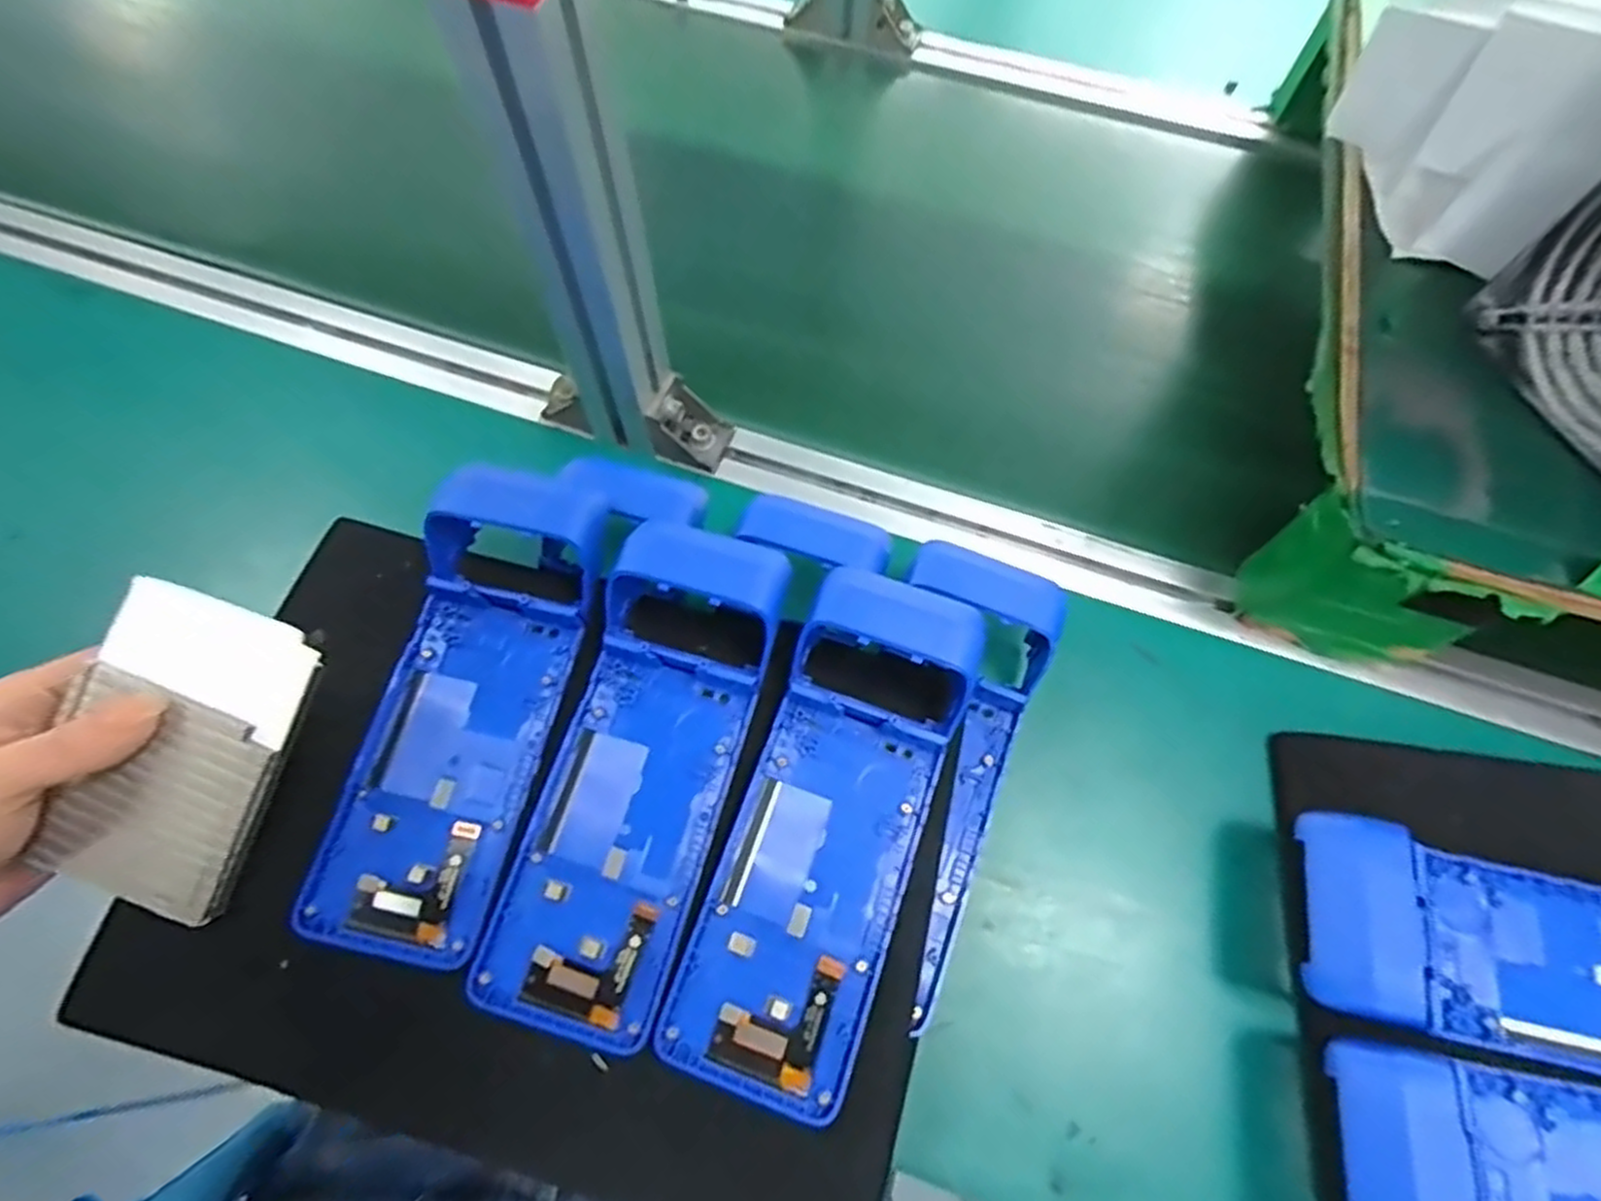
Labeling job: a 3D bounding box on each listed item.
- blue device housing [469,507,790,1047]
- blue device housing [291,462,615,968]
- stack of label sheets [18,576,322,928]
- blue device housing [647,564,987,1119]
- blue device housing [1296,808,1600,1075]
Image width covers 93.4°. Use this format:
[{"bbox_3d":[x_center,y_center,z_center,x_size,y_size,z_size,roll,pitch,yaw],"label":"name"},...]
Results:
[{"bbox_3d":[-0.072,0.069,0.338,0.084,0.045,0.233,15,67,6],"label":"blue device housing"},{"bbox_3d":[-0.157,0.043,0.344,0.082,0.056,0.217,12,66,5],"label":"blue device housing"},{"bbox_3d":[-0.252,0.061,0.305,0.082,0.012,0.117,20,82,1],"label":"stack of label sheets"},{"bbox_3d":[0.014,0.093,0.329,0.082,0.043,0.226,19,67,8],"label":"blue device housing"},{"bbox_3d":[0.326,0.159,0.336,0.223,0.036,0.081,16,66,-9],"label":"blue device housing"}]

